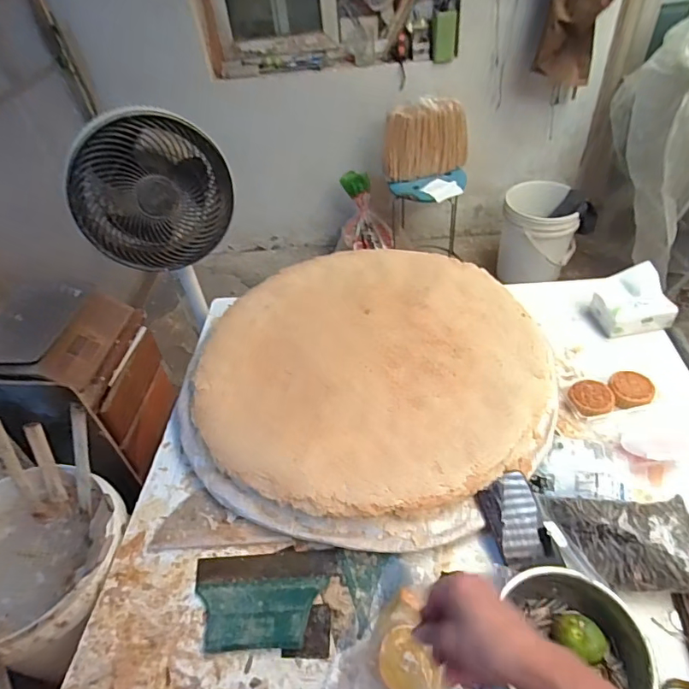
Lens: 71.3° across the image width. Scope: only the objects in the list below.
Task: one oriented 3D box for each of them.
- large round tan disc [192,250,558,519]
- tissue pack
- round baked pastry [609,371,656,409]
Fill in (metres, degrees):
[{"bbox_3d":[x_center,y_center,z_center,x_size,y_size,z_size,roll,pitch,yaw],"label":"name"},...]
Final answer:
[{"bbox_3d":[0.038,0.016,0.878,0.591,0.037,0.602,-4,44,4],"label":"large round tan disc"},{"bbox_3d":[0.555,-0.084,0.925,0.119,0.084,0.107,-7,44,0],"label":"tissue pack"},{"bbox_3d":[0.487,0.075,0.812,0.068,0.020,0.064,-4,44,4],"label":"round baked pastry"}]

